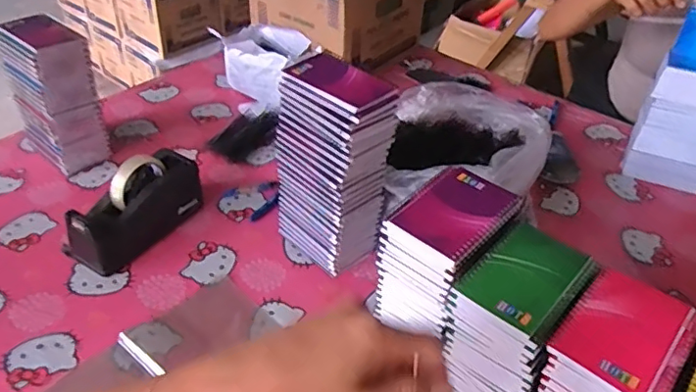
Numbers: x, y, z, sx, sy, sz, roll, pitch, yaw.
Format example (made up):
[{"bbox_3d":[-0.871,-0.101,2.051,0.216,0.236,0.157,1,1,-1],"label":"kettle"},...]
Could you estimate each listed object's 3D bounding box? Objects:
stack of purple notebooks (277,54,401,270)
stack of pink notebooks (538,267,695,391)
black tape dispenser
[{"bbox_3d":[-0.021,-0.034,0.784,0.101,0.284,0.138,-25,47,-29],"label":"stack of purple notebooks"},{"bbox_3d":[0.235,0.206,0.556,0.101,0.240,0.131,27,45,25],"label":"stack of pink notebooks"},{"bbox_3d":[-0.320,0.011,0.838,0.085,0.117,0.205,24,44,23],"label":"black tape dispenser"}]

